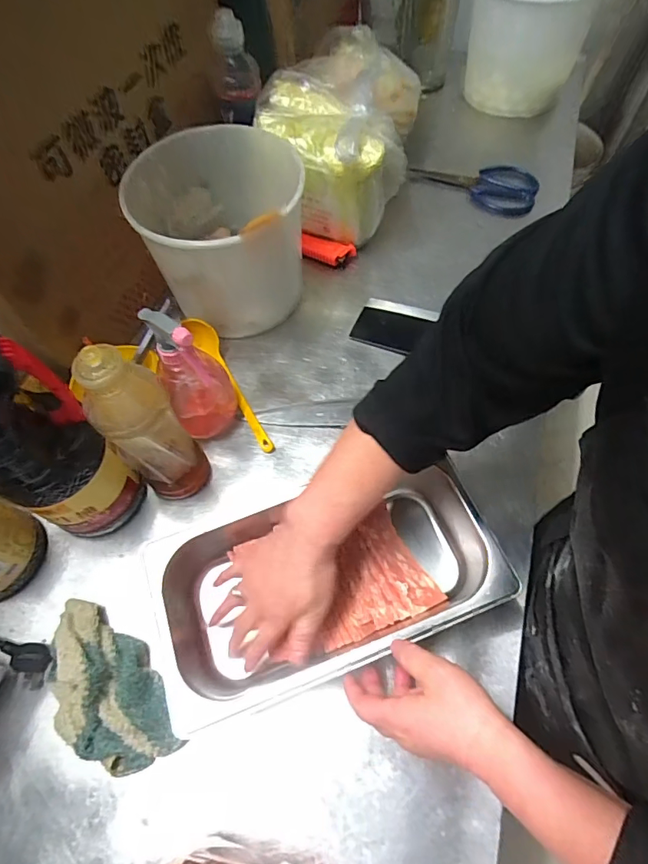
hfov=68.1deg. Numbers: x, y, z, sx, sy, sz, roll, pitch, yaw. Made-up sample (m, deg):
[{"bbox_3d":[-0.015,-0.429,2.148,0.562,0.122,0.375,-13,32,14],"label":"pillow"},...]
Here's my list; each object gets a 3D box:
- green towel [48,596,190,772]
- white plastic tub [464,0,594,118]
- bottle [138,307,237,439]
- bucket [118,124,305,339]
[{"bbox_3d":[-0.209,0.237,0.447,0.089,0.045,0.170,-37,66,-15],"label":"green towel"},{"bbox_3d":[0.338,-0.695,0.836,0.198,0.198,0.199,-1,62,3],"label":"white plastic tub"},{"bbox_3d":[-0.144,-0.068,0.525,0.061,0.187,0.082,-9,62,-1],"label":"bottle"},{"bbox_3d":[-0.125,-0.244,0.623,0.211,0.186,0.203,-1,62,3],"label":"bucket"}]

